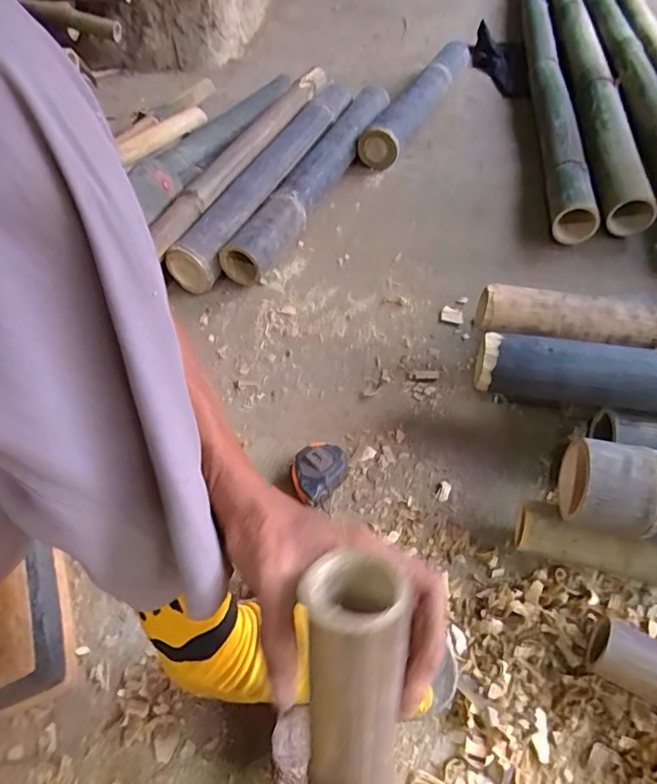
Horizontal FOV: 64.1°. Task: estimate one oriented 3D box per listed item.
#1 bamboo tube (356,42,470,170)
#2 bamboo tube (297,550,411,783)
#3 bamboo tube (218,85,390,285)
[{"bbox_3d":[0.189,-0.615,1.111,0.079,0.097,0.457,21,56,19],"label":"bamboo tube"},{"bbox_3d":[0.011,0.196,0.278,0.050,0.236,0.040,5,22,7],"label":"bamboo tube"},{"bbox_3d":[-0.022,-0.392,0.968,0.087,0.074,0.551,17,54,16],"label":"bamboo tube"}]

